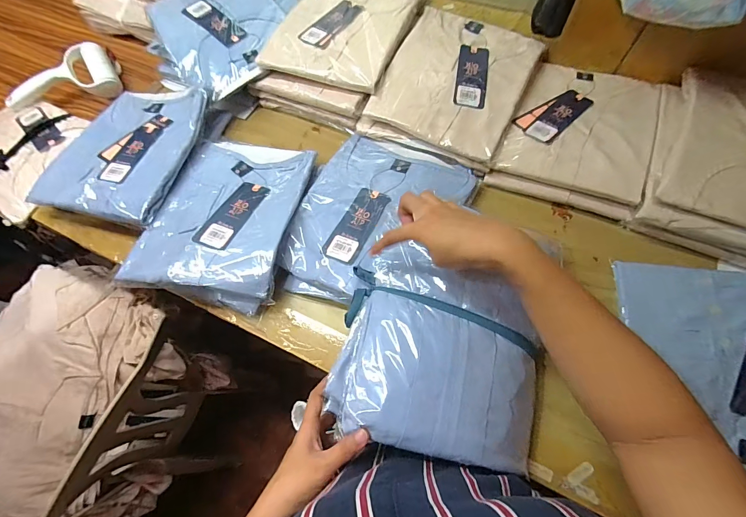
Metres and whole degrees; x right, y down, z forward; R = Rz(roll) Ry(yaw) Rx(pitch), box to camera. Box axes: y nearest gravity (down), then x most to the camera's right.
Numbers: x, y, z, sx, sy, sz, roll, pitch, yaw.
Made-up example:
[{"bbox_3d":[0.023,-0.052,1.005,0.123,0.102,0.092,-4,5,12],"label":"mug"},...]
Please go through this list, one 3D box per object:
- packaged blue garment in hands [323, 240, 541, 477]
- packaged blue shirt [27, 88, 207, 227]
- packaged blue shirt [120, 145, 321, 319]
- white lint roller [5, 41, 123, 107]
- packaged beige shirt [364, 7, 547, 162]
[{"bbox_3d":[0.075,0.089,0.363,0.211,0.062,0.206,10,67,7],"label":"packaged blue garment in hands"},{"bbox_3d":[-0.396,-0.180,0.548,0.225,0.036,0.258,11,67,8],"label":"packaged blue shirt"},{"bbox_3d":[-0.209,-0.070,0.488,0.198,0.044,0.262,10,67,7],"label":"packaged blue shirt"},{"bbox_3d":[-0.585,-0.342,0.650,0.191,0.046,0.112,-18,66,-5],"label":"white lint roller"},{"bbox_3d":[0.134,-0.287,0.539,0.206,0.027,0.247,24,69,13],"label":"packaged beige shirt"}]

